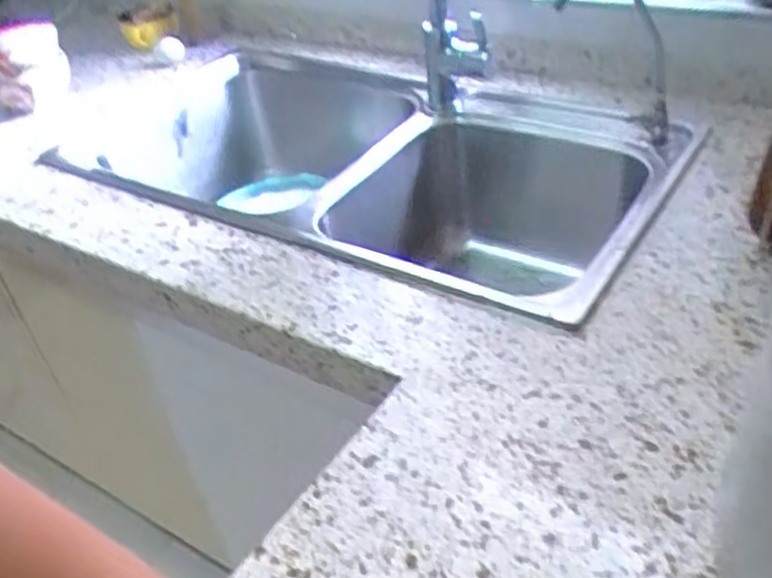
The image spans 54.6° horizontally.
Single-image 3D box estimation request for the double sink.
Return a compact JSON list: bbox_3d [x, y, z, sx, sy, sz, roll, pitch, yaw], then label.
[{"bbox_3d":[-0.040,-0.110,0.991,0.757,0.225,0.410,19,45,30],"label":"double sink"}]

